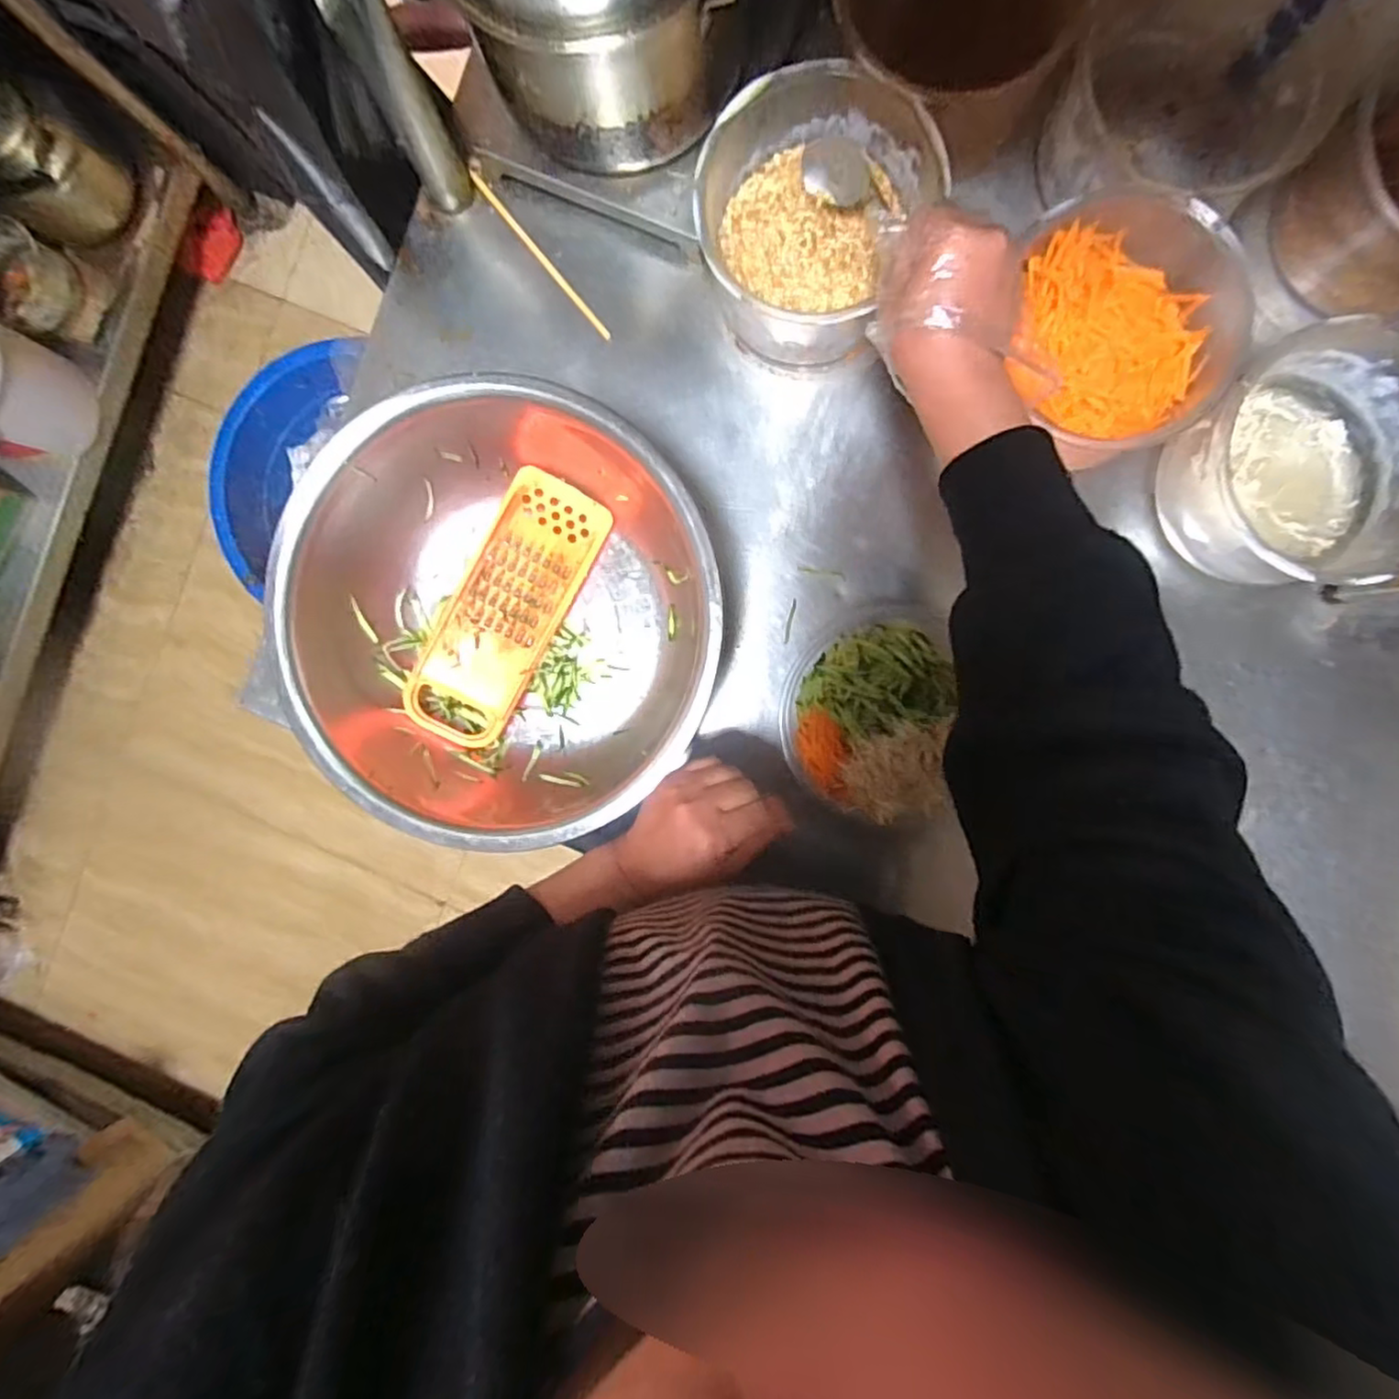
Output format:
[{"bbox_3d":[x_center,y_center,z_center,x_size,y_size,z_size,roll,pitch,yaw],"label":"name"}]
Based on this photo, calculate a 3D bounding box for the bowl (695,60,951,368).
[{"bbox_3d":[0.080,-0.362,0.505,0.152,0.096,0.166,0,93,4],"label":"bowl"}]

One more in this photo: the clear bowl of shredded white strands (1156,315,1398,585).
[{"bbox_3d":[0.453,-0.179,0.499,0.161,0.104,0.165,0,93,4],"label":"clear bowl of shredded white strands"}]

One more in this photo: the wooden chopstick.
[{"bbox_3d":[-0.138,-0.386,0.571,0.008,0.012,0.185,-39,90,5],"label":"wooden chopstick"}]

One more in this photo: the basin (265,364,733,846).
[{"bbox_3d":[-0.147,-0.061,0.523,0.317,0.125,0.315,0,93,4],"label":"basin"}]

